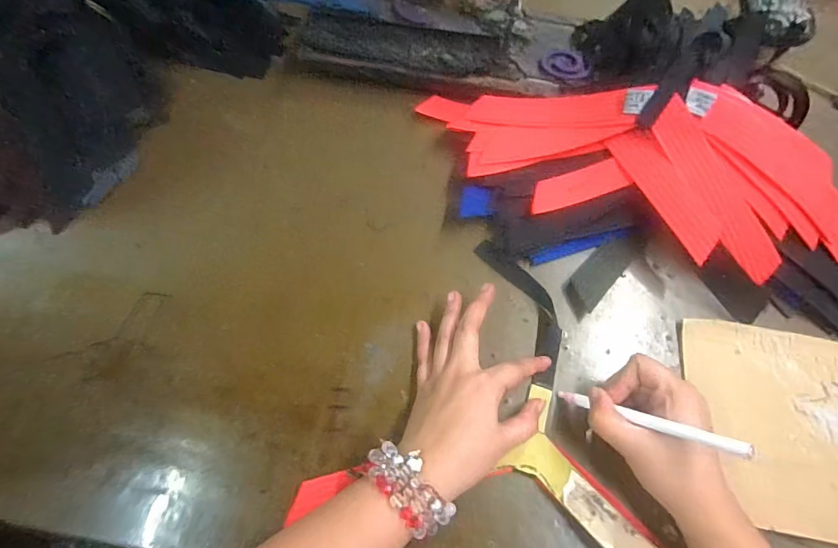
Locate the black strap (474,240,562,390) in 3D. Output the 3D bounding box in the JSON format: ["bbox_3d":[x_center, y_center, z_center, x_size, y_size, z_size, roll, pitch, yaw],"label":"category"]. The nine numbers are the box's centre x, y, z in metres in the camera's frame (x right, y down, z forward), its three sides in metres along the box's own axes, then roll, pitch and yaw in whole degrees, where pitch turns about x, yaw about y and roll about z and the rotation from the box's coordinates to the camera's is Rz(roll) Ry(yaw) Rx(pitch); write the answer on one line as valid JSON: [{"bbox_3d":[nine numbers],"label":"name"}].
[{"bbox_3d":[0.096,0.028,0.401,0.044,0.009,0.144,-20,66,-9],"label":"black strap"}]

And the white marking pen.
[{"bbox_3d":[0.154,0.100,0.308,0.009,0.133,0.009,48,66,-25],"label":"white marking pen"}]

